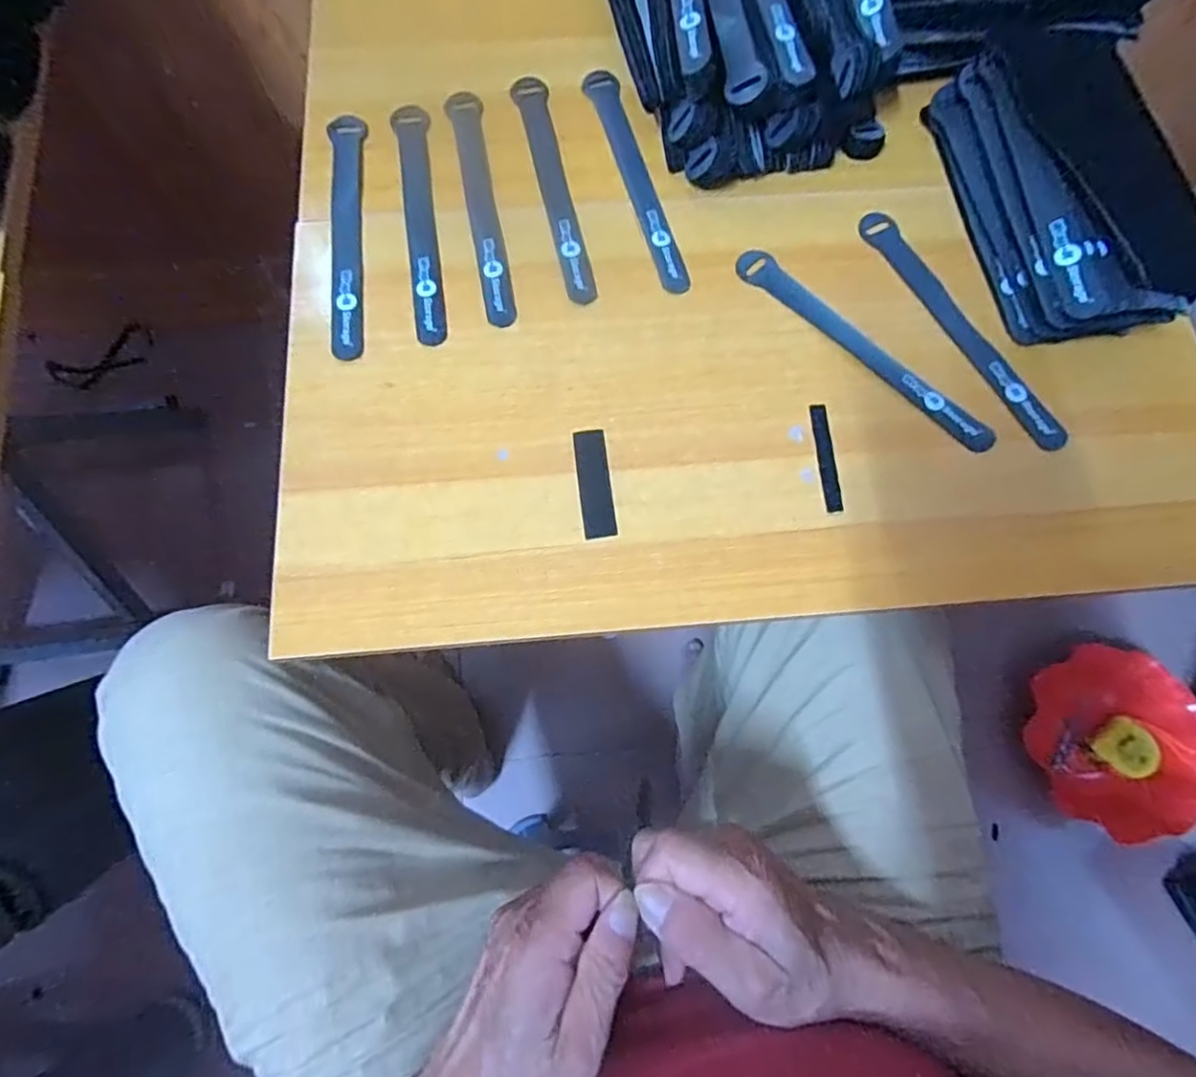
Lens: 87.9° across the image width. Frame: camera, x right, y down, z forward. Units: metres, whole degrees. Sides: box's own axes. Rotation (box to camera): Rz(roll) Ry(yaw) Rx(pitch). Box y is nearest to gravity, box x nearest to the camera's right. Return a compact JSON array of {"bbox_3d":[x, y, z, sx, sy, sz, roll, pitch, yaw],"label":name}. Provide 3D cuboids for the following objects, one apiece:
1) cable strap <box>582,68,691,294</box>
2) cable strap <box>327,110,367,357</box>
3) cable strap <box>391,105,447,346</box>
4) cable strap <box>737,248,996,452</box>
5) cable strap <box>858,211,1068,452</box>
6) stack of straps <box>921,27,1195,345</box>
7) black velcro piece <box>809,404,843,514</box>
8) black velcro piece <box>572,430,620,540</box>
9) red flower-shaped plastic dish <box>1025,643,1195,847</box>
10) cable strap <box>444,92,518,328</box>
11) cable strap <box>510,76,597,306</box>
[{"bbox_3d":[0.026,-0.255,0.435,0.025,0.004,0.193,-14,75,-5],"label":"cable strap"},{"bbox_3d":[-0.170,-0.210,0.421,0.024,0.004,0.195,-7,74,-3],"label":"cable strap"},{"bbox_3d":[-0.121,-0.220,0.426,0.024,0.004,0.196,-10,74,-4],"label":"cable strap"},{"bbox_3d":[0.171,-0.126,0.400,0.196,0.007,0.025,42,77,10],"label":"cable strap"},{"bbox_3d":[0.235,-0.140,0.406,0.024,0.004,0.197,-28,75,2],"label":"cable strap"},{"bbox_3d":[0.299,-0.224,0.400,0.096,0.067,0.204,-14,75,-5],"label":"stack of straps"},{"bbox_3d":[0.140,-0.050,0.381,0.011,0.004,0.071,-3,74,-2],"label":"black velcro piece"},{"bbox_3d":[-0.002,-0.034,0.376,0.019,0.004,0.069,-7,74,-3],"label":"black velcro piece"},{"bbox_3d":[0.660,0.253,0.775,0.222,0.052,0.226,18,75,3],"label":"red flower-shaped plastic dish"},{"bbox_3d":[-0.080,-0.233,0.427,0.024,0.004,0.193,-12,74,-4],"label":"cable strap"},{"bbox_3d":[-0.031,-0.247,0.432,0.024,0.004,0.191,-12,74,-4],"label":"cable strap"}]

